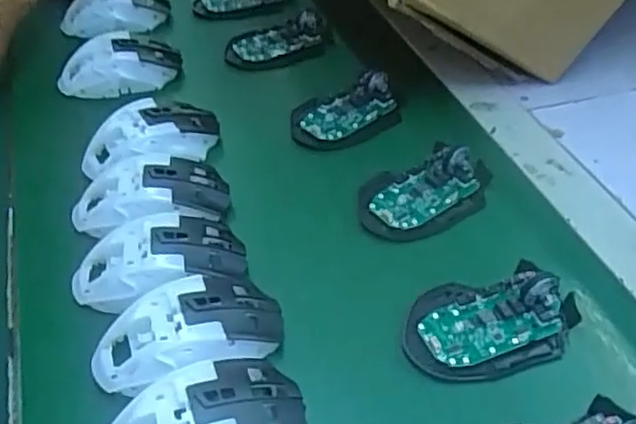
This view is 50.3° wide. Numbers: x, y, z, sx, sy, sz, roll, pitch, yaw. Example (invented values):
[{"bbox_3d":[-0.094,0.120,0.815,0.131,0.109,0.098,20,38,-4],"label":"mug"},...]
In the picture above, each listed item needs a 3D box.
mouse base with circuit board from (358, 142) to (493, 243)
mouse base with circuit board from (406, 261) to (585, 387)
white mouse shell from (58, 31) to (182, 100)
[{"bbox_3d":[0.086,-0.019,0.535,0.111,0.024,0.069,-19,46,-17],"label":"mouse base with circuit board"},{"bbox_3d":[0.114,0.070,0.442,0.115,0.023,0.071,-7,43,-5],"label":"mouse base with circuit board"},{"bbox_3d":[-0.195,-0.145,0.665,0.119,0.042,0.067,-10,44,-8],"label":"white mouse shell"}]

